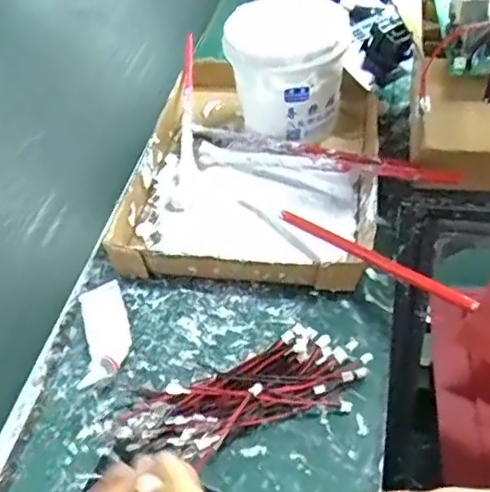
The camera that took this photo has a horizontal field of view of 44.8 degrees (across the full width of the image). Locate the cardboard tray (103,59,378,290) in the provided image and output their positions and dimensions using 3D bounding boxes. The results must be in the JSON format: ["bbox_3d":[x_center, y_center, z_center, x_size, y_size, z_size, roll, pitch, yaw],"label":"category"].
[{"bbox_3d":[0.011,-0.090,0.615,0.238,0.036,0.300,3,48,13],"label":"cardboard tray"}]

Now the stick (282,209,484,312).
[{"bbox_3d":[0.100,0.007,0.490,0.009,0.014,0.205,-35,39,-22],"label":"stick"}]

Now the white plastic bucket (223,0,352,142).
[{"bbox_3d":[0.048,-0.188,0.633,0.121,0.115,0.117,6,49,15],"label":"white plastic bucket"}]

